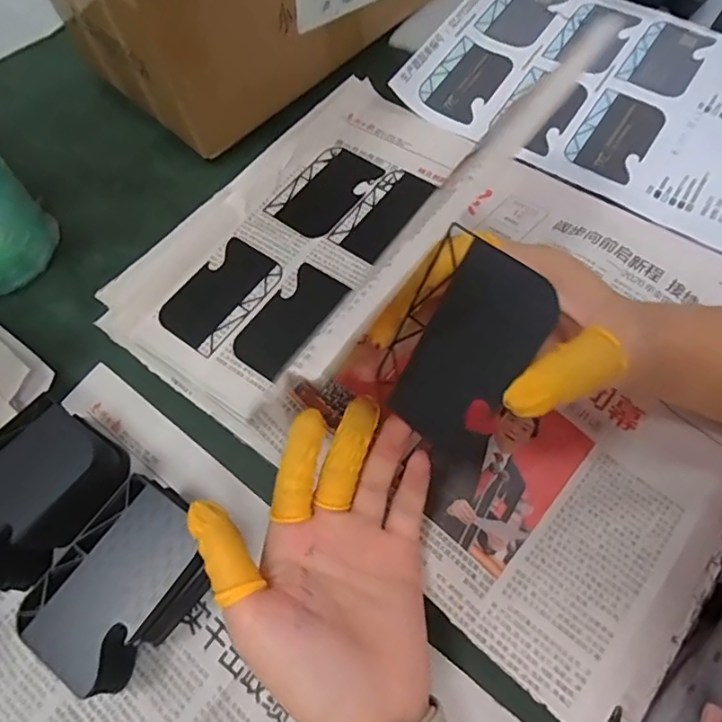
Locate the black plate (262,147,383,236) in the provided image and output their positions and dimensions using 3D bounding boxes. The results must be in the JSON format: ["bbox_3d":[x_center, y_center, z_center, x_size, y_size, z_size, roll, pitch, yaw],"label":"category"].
[{"bbox_3d":[-0.028,-0.132,0.401,0.053,0.005,0.084,34,71,17],"label":"black plate"}]

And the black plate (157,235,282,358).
[{"bbox_3d":[-0.096,-0.046,0.361,0.052,0.005,0.083,33,70,16],"label":"black plate"}]

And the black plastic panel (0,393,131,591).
[{"bbox_3d":[-0.175,0.074,0.280,0.071,0.044,0.088,38,71,18],"label":"black plastic panel"}]

